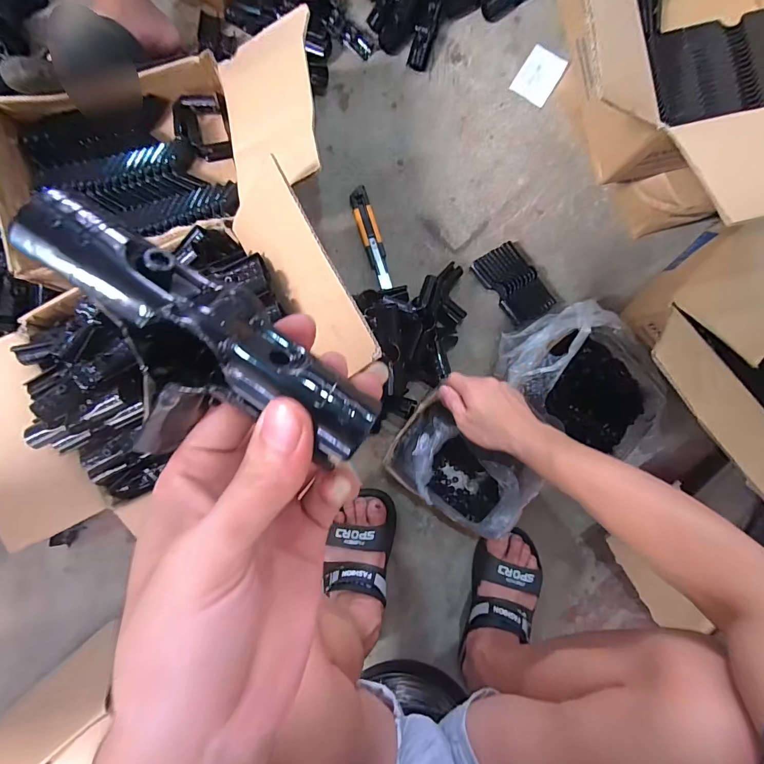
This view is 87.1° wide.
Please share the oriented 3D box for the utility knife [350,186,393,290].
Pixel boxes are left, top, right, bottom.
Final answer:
[{"bbox_3d":[-0.017,-0.245,0.688,0.033,0.016,0.178,-18,88,-2],"label":"utility knife"}]

